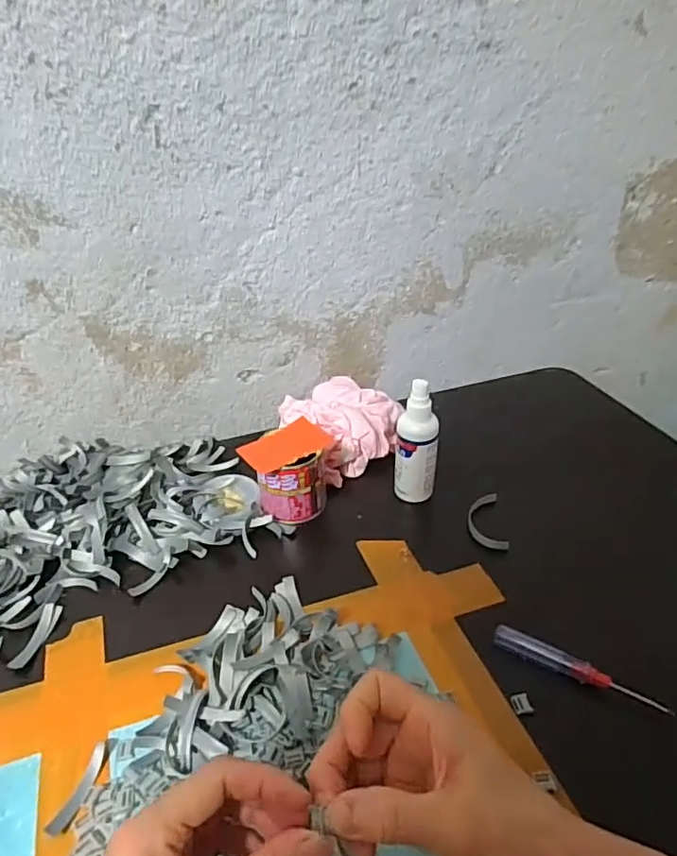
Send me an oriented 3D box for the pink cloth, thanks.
[{"bbox_3d":[0.005,-0.005,0.617,0.125,0.055,0.133,-18,38,-22],"label":"pink cloth"}]

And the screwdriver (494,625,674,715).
[{"bbox_3d":[0.172,0.176,0.404,0.118,0.014,0.014,21,41,29],"label":"screwdriver"}]

